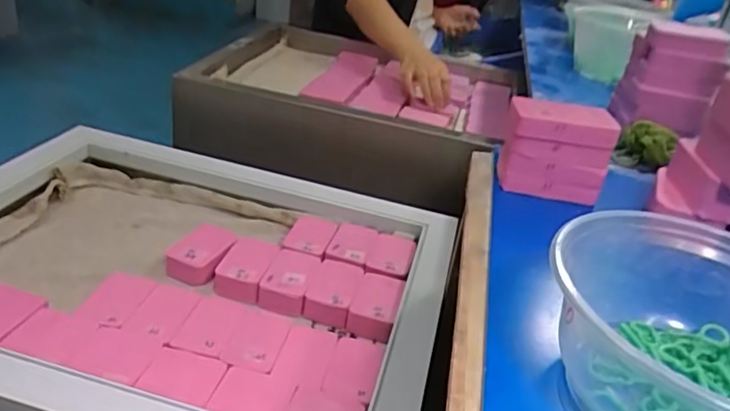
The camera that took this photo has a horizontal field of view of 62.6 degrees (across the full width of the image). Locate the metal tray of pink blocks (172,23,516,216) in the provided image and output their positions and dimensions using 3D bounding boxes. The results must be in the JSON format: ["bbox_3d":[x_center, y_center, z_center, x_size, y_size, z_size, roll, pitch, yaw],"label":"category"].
[{"bbox_3d":[-0.011,-0.188,0.989,0.458,0.120,0.386,14,29,9],"label":"metal tray of pink blocks"}]

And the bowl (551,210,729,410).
[{"bbox_3d":[0.146,0.063,0.262,0.118,0.063,0.132,-12,35,-33],"label":"bowl"}]

